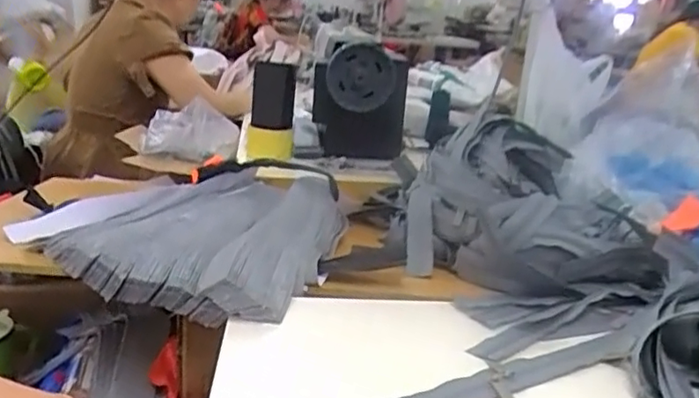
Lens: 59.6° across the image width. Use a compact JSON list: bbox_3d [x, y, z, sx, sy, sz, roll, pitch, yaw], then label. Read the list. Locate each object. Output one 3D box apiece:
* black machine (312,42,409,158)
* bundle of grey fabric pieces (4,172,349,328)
[{"bbox_3d":[0.017,-0.153,1.043,0.156,0.206,0.075,2,18,-1],"label":"black machine"},{"bbox_3d":[-0.178,0.021,0.765,0.343,0.036,0.382,8,19,17],"label":"bundle of grey fabric pieces"}]

